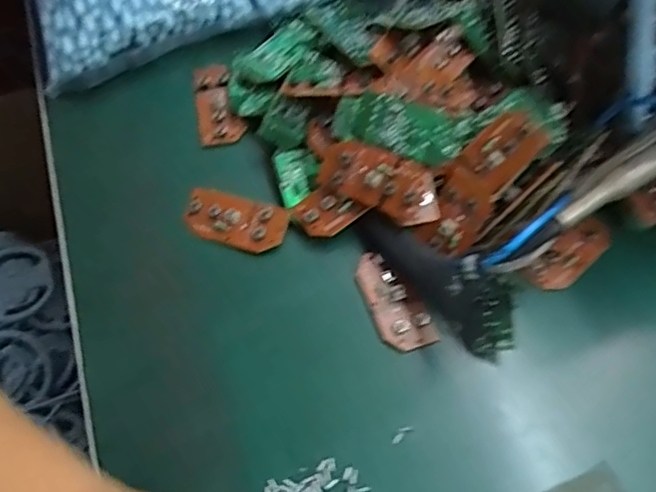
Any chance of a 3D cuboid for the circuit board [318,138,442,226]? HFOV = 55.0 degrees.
[{"bbox_3d":[0.030,-0.036,0.351,0.068,0.014,0.032,28,106,12],"label":"circuit board"}]

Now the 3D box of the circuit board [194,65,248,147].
[{"bbox_3d":[-0.072,-0.092,0.407,0.027,0.007,0.058,-13,65,-8],"label":"circuit board"}]

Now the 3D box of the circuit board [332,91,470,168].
[{"bbox_3d":[0.039,-0.066,0.352,0.071,0.011,0.029,19,93,4],"label":"circuit board"}]

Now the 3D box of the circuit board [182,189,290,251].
[{"bbox_3d":[-0.054,-0.014,0.365,0.059,0.010,0.026,17,65,6],"label":"circuit board"}]

